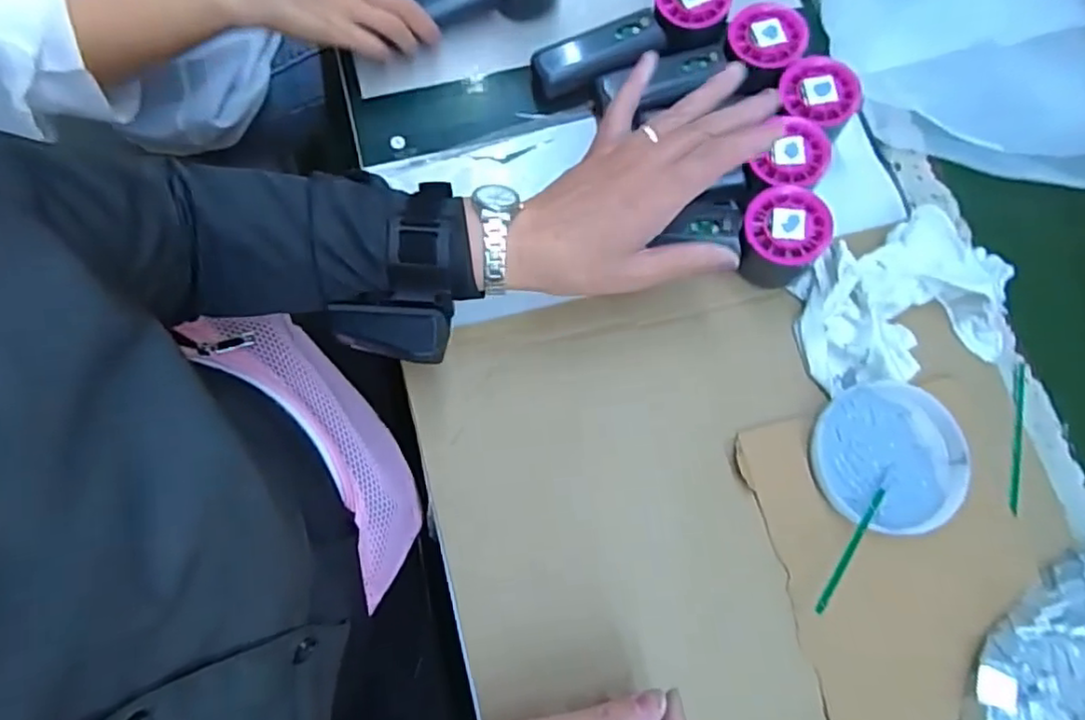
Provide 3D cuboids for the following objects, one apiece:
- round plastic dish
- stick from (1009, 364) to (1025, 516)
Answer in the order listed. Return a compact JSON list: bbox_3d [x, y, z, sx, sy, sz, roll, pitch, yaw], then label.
[{"bbox_3d":[0.233,0.066,0.436,0.099,0.017,0.096,0,75,-1],"label":"round plastic dish"},{"bbox_3d":[0.336,0.054,0.457,0.007,0.008,0.110,16,75,3],"label":"stick"}]

